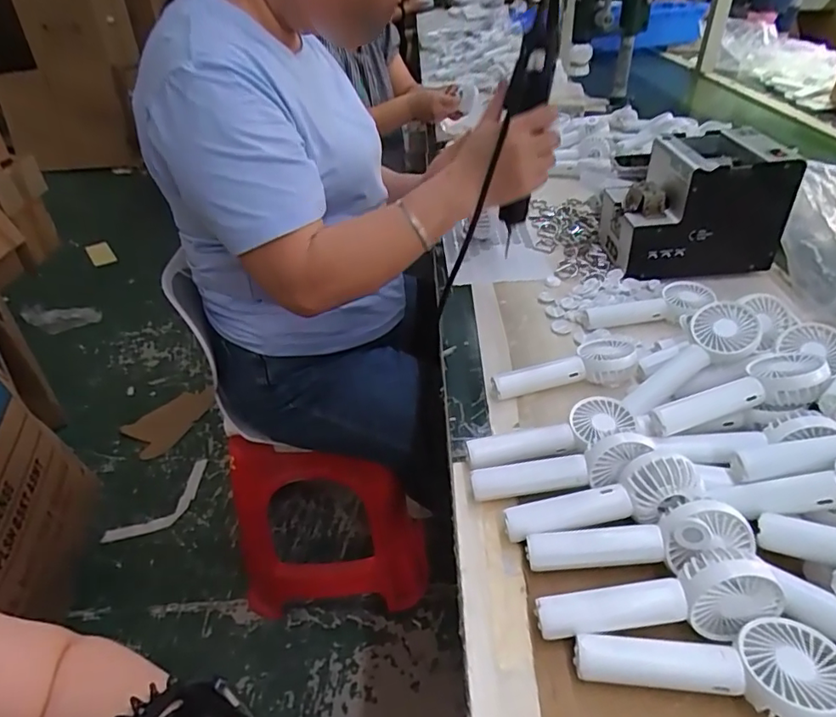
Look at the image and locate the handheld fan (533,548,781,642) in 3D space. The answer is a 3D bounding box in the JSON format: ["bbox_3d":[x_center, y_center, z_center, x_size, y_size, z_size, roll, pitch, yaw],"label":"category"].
[{"bbox_3d":[0.146,0.150,0.335,0.139,0.058,0.038,-6,37,-3],"label":"handheld fan"}]

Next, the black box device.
[{"bbox_3d":[0.346,-0.195,0.697,0.186,0.146,0.135,-1,37,3],"label":"black box device"}]

